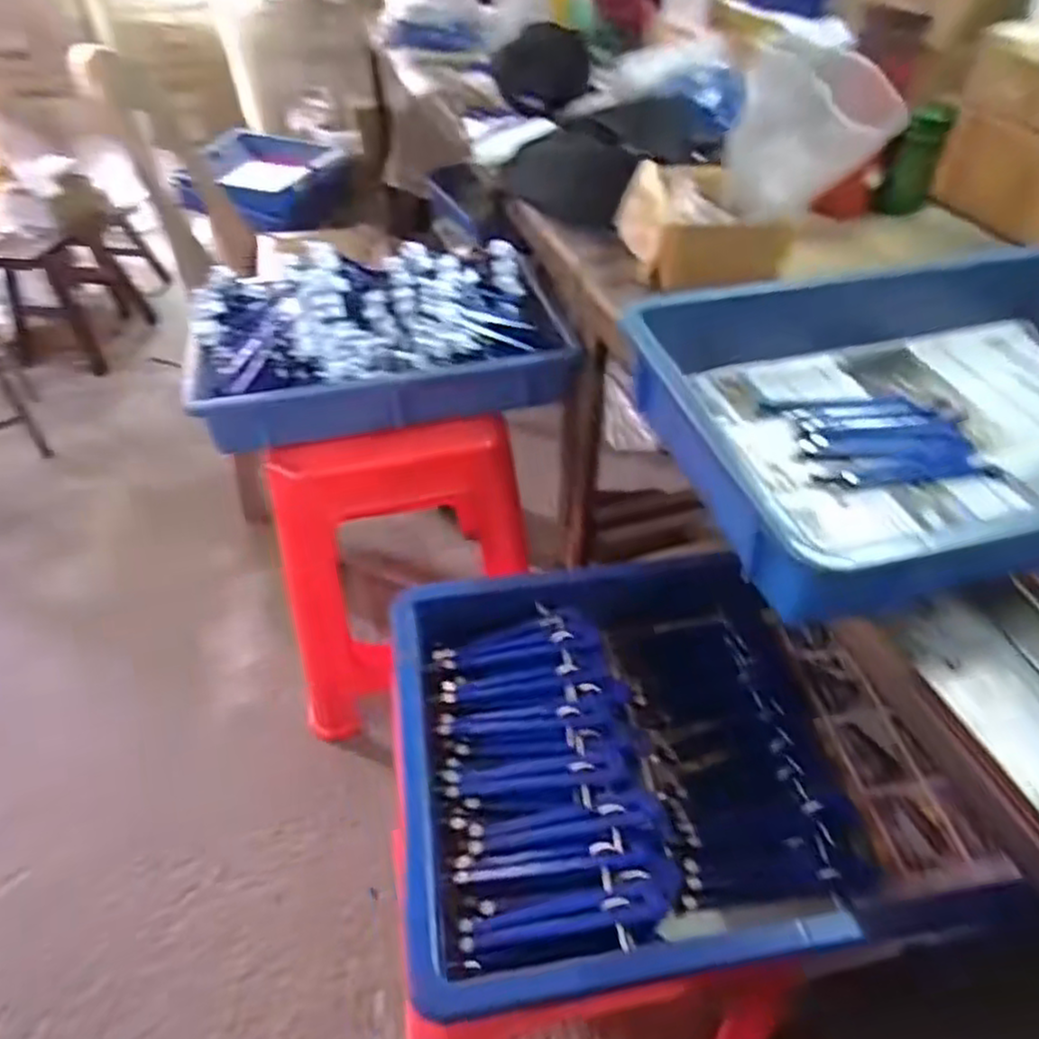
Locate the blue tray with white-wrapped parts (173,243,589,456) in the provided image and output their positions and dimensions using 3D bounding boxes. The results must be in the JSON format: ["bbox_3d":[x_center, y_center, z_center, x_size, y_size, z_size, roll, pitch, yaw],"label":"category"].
[{"bbox_3d":[-0.161,-0.218,0.845,0.434,0.132,0.223,-10,44,-9],"label":"blue tray with white-wrapped parts"}]

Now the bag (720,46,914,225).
[{"bbox_3d":[0.260,-0.334,0.639,0.134,0.141,0.093,9,44,10],"label":"bag"}]

